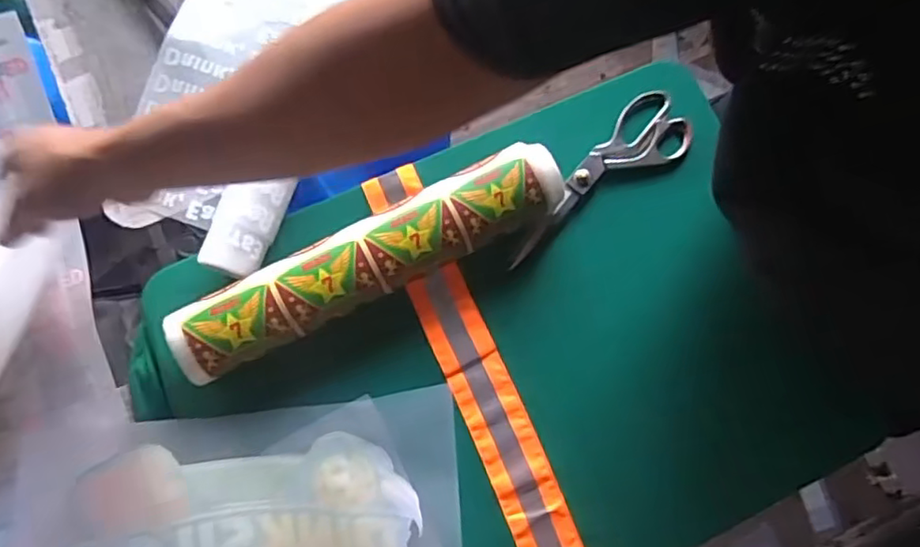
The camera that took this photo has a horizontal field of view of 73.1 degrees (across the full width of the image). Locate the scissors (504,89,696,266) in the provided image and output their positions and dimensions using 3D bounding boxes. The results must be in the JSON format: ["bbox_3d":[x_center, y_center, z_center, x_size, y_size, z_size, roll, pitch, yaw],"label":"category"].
[{"bbox_3d":[0.122,-0.095,0.578,0.211,0.018,0.067,-34,106,-9],"label":"scissors"}]

